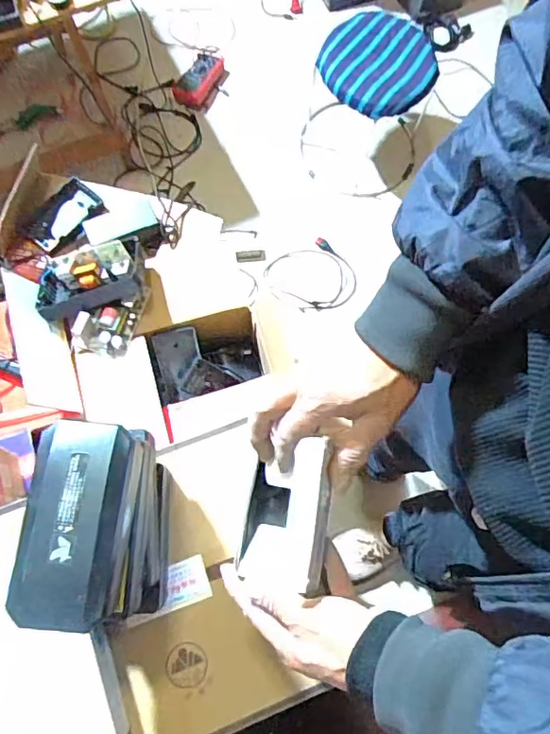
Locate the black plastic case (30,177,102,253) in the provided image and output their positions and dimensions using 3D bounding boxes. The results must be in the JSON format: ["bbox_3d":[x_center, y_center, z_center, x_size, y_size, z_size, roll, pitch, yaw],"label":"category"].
[{"bbox_3d":[-0.468,-0.337,1.172,0.092,0.026,0.164,39,75,10],"label":"black plastic case"}]

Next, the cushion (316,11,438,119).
[{"bbox_3d":[0.262,-0.770,1.333,0.286,0.081,0.273,-34,76,-12],"label":"cushion"}]

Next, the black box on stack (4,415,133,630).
[{"bbox_3d":[-0.169,0.128,0.444,0.074,0.029,0.162,4,72,-1],"label":"black box on stack"}]

